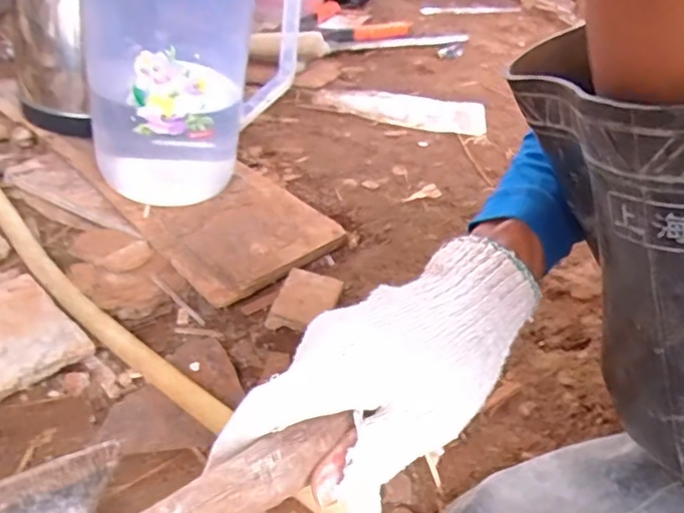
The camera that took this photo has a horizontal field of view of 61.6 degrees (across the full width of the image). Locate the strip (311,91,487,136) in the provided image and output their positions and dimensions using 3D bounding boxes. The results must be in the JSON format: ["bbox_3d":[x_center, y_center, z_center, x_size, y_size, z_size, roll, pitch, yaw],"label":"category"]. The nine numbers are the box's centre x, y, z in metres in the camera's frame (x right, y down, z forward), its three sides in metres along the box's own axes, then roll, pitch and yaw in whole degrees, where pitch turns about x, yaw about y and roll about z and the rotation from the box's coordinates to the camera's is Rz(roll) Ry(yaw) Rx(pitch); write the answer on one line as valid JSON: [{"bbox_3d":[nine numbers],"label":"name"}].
[{"bbox_3d":[0.082,-0.208,0.811,0.241,0.006,0.090,6,41,-1],"label":"strip"}]

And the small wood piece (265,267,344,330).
[{"bbox_3d":[-0.032,0.041,0.518,0.053,0.012,0.065,14,41,7],"label":"small wood piece"}]

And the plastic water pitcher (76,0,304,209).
[{"bbox_3d":[-0.149,-0.198,0.556,0.147,0.272,0.168,33,47,26],"label":"plastic water pitcher"}]

